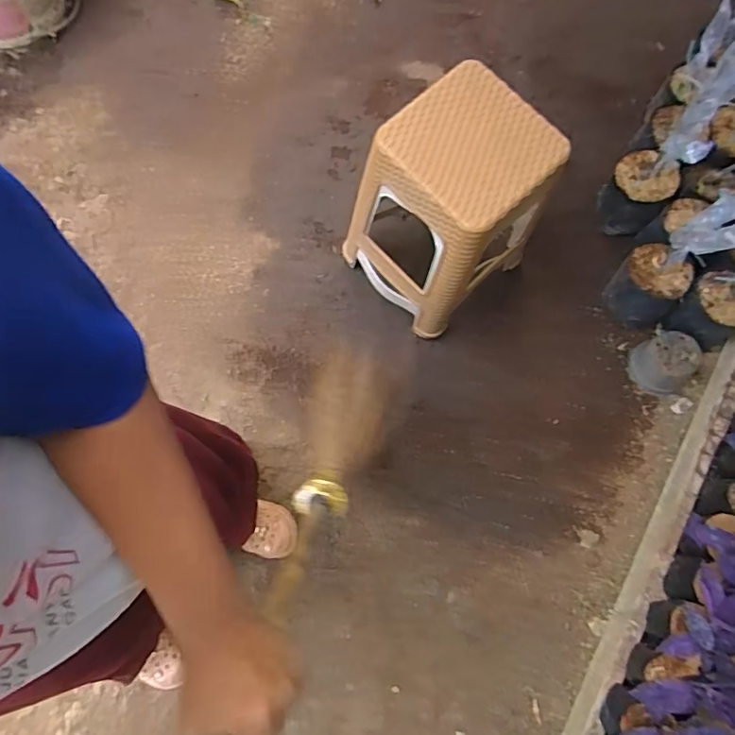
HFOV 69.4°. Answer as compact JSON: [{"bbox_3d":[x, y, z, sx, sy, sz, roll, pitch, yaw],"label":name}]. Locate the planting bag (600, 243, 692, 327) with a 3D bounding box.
[{"bbox_3d":[0.690,-0.200,1.321,0.120,0.176,0.164,-37,77,-11],"label":"planting bag"}]

